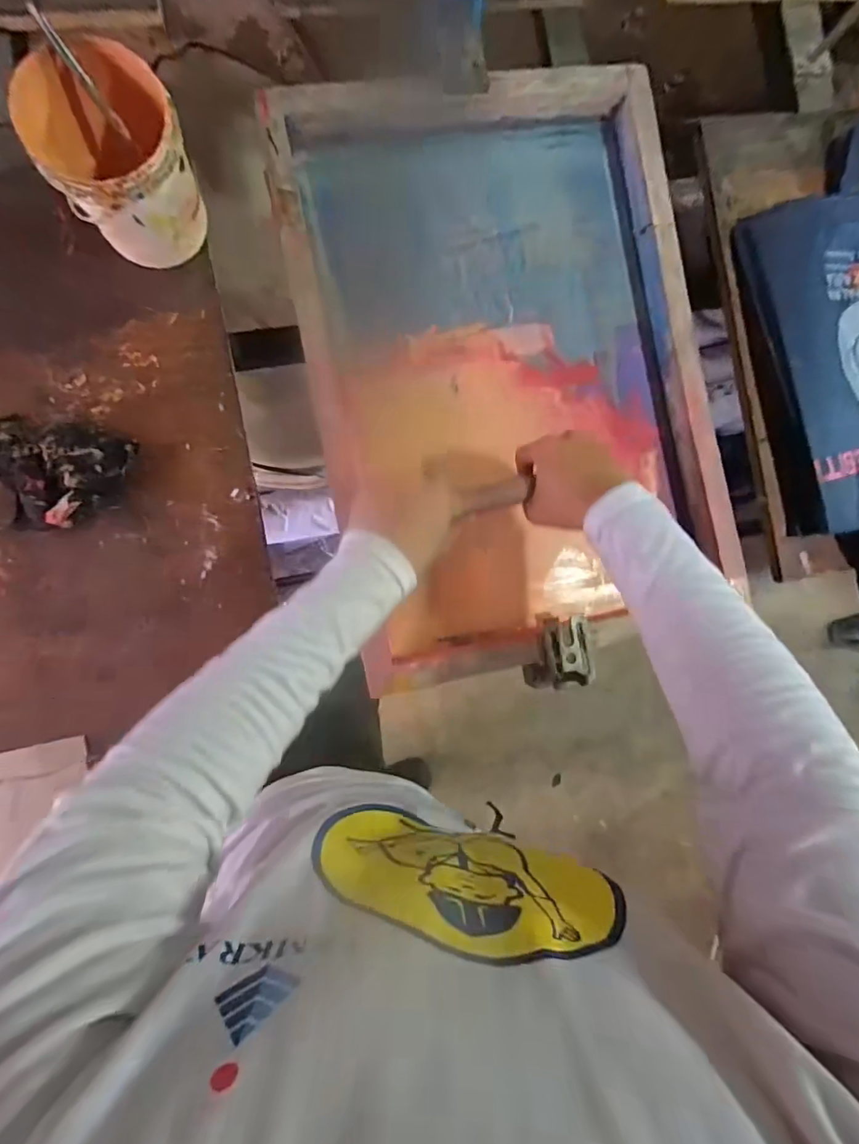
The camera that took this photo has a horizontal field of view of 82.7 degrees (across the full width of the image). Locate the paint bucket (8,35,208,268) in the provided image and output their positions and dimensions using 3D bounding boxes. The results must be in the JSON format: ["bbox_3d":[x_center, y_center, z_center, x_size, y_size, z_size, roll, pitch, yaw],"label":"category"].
[{"bbox_3d":[-0.288,-0.380,0.461,0.120,0.110,0.136,-37,92,-7],"label":"paint bucket"}]

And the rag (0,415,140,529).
[{"bbox_3d":[-0.392,-0.103,0.494,0.150,0.028,0.112,17,85,-8],"label":"rag"}]

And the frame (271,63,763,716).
[{"bbox_3d":[0.093,-0.236,0.569,0.449,0.053,0.656,-11,90,-9],"label":"frame"}]

